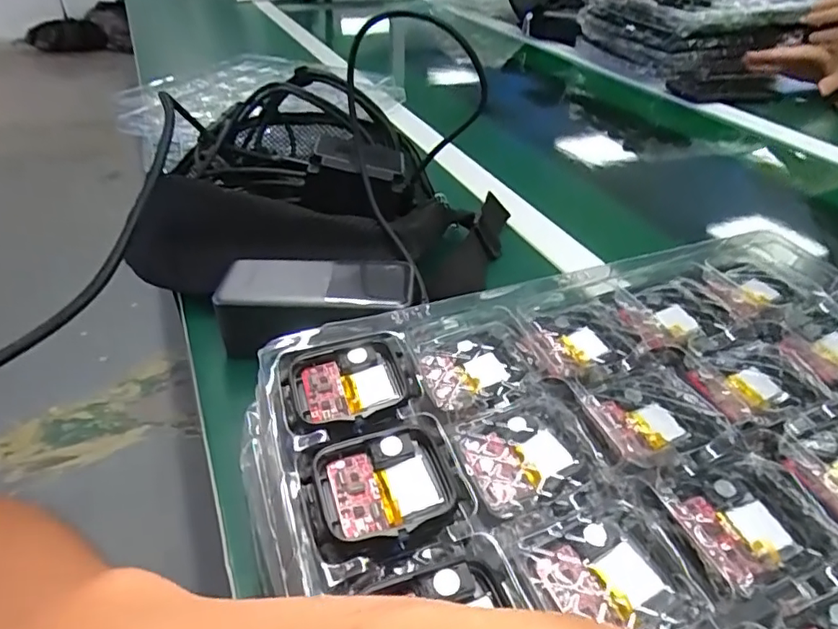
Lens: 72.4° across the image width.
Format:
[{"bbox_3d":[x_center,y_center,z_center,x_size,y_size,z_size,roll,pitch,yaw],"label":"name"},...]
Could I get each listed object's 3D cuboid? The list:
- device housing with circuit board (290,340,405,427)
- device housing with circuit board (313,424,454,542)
[{"bbox_3d":[-0.027,0.027,0.226,0.043,0.008,0.037,-10,39,-14],"label":"device housing with circuit board"},{"bbox_3d":[-0.011,0.058,0.191,0.043,0.011,0.037,-12,39,-16],"label":"device housing with circuit board"}]

